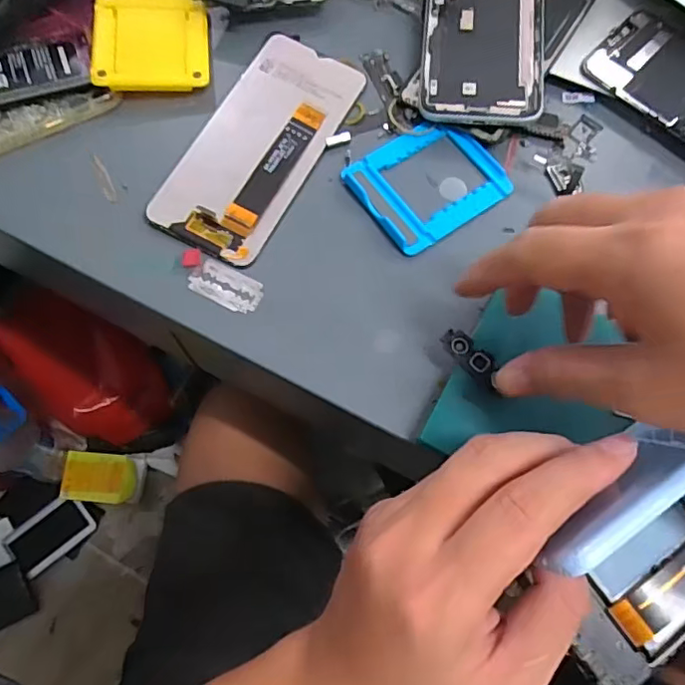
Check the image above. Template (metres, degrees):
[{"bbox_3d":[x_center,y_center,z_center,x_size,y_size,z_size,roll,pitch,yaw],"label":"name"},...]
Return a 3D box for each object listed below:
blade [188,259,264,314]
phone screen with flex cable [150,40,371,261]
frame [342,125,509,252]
[{"bbox_3d":[-0.065,-0.032,0.316,0.039,0.004,0.022,27,71,7],"label":"blade"},{"bbox_3d":[-0.051,-0.123,0.343,0.072,0.007,0.154,28,72,3],"label":"phone screen with flex cable"},{"bbox_3d":[0.051,-0.098,0.338,0.084,0.011,0.070,-32,74,-13],"label":"frame"}]

